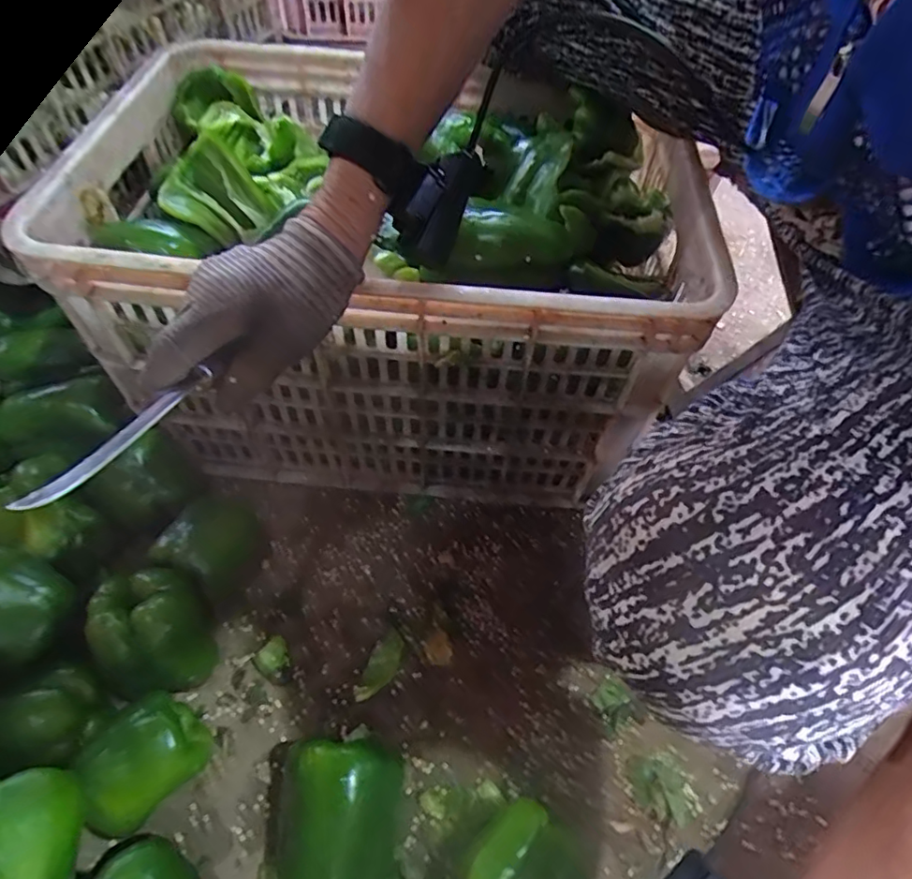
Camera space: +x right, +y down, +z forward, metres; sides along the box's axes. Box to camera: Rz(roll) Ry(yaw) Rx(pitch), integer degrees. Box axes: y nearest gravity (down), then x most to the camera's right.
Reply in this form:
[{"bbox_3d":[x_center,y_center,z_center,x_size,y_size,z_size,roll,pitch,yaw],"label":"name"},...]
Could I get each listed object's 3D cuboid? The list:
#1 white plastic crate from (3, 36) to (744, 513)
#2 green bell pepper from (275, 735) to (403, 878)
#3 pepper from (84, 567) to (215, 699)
[{"bbox_3d":[-0.066,-0.181,0.603,0.518,0.287,0.379,4,58,0],"label":"white plastic crate"},{"bbox_3d":[-0.088,0.285,0.418,0.085,0.081,0.115,7,58,1],"label":"green bell pepper"},{"bbox_3d":[-0.248,0.160,0.481,0.083,0.100,0.093,-11,59,-10],"label":"pepper"}]

